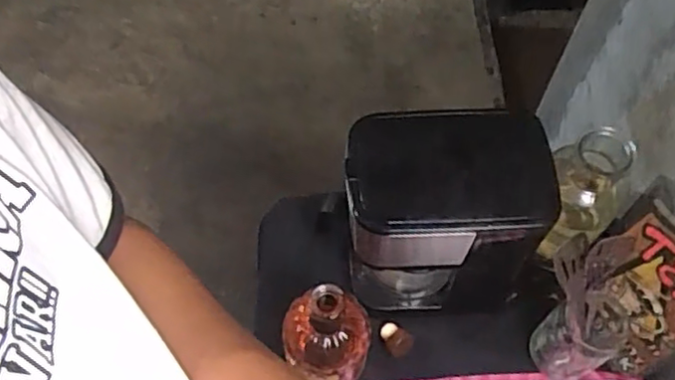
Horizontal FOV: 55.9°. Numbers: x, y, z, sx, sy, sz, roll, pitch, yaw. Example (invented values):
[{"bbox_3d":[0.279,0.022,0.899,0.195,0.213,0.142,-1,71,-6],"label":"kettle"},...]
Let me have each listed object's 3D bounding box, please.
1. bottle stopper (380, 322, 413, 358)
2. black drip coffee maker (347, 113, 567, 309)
[{"bbox_3d":[0.069,0.181,0.775,0.041,0.035,0.029,40,67,20],"label":"bottle stopper"},{"bbox_3d":[0.121,0.037,0.728,0.207,0.276,0.138,-5,62,0],"label":"black drip coffee maker"}]

